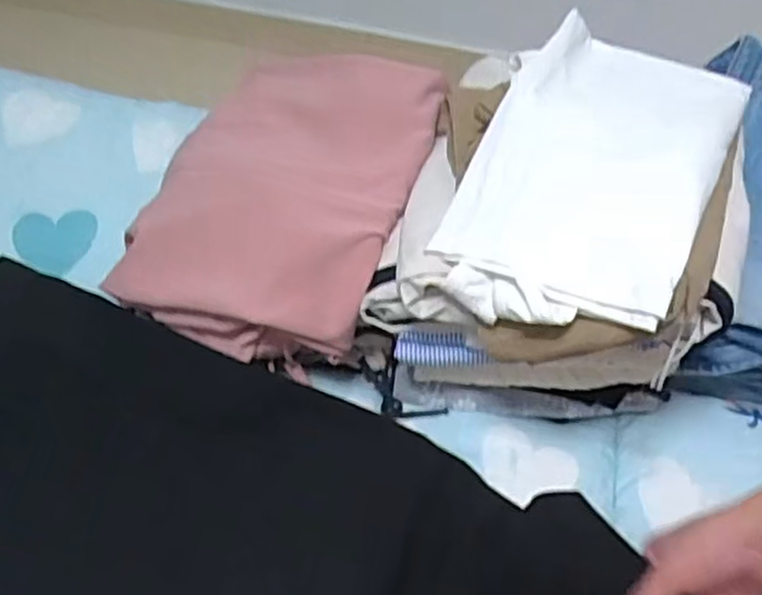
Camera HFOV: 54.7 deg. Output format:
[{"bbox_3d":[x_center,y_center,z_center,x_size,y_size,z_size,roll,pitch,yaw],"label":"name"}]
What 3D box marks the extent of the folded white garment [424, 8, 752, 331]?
[{"bbox_3d":[0.164,-0.097,0.578,0.174,0.062,0.276,25,59,14],"label":"folded white garment"}]

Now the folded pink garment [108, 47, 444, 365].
[{"bbox_3d":[-0.091,-0.113,0.707,0.244,0.110,0.326,19,57,11],"label":"folded pink garment"}]

